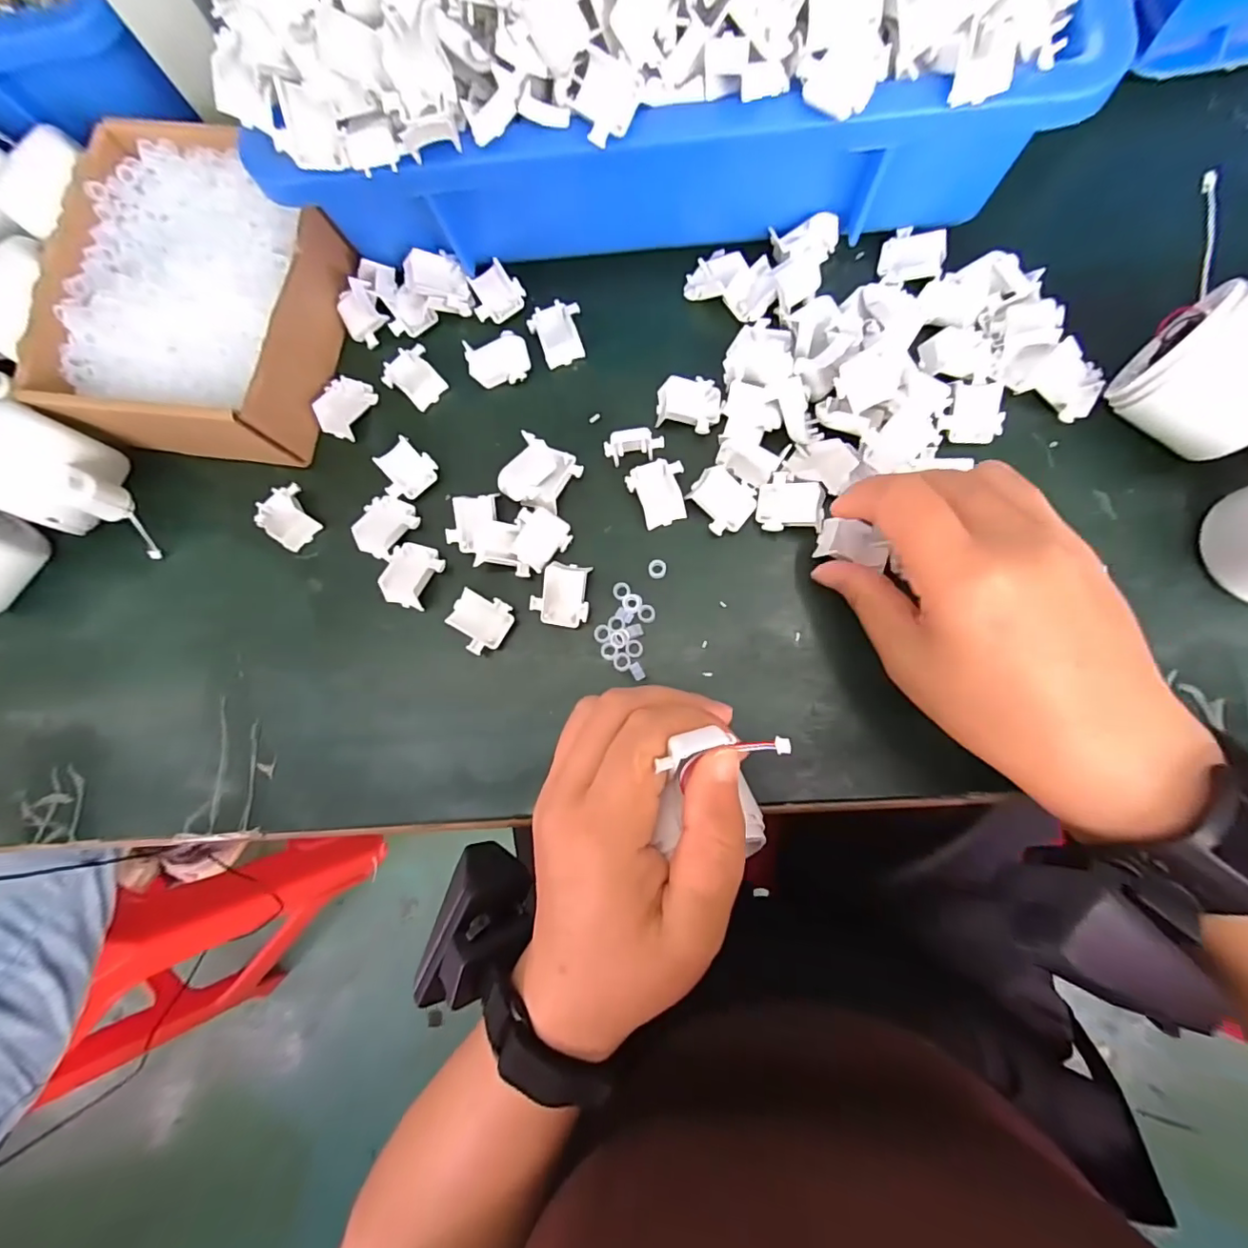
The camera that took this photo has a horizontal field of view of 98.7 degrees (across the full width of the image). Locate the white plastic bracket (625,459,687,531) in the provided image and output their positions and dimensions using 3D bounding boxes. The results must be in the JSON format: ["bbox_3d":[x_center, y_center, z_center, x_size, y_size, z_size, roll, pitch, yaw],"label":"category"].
[{"bbox_3d":[0.019,-0.069,0.279,0.029,0.006,0.034,-23,80,2],"label":"white plastic bracket"}]

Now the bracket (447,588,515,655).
[{"bbox_3d":[-0.074,-0.002,0.275,0.030,0.014,0.029,34,86,9],"label":"bracket"}]

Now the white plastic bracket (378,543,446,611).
[{"bbox_3d":[-0.113,-0.026,0.283,0.029,0.012,0.033,22,84,8],"label":"white plastic bracket"}]

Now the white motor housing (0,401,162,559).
[{"bbox_3d":[-0.297,-0.077,0.287,0.069,0.046,0.052,23,84,8],"label":"white motor housing"}]

